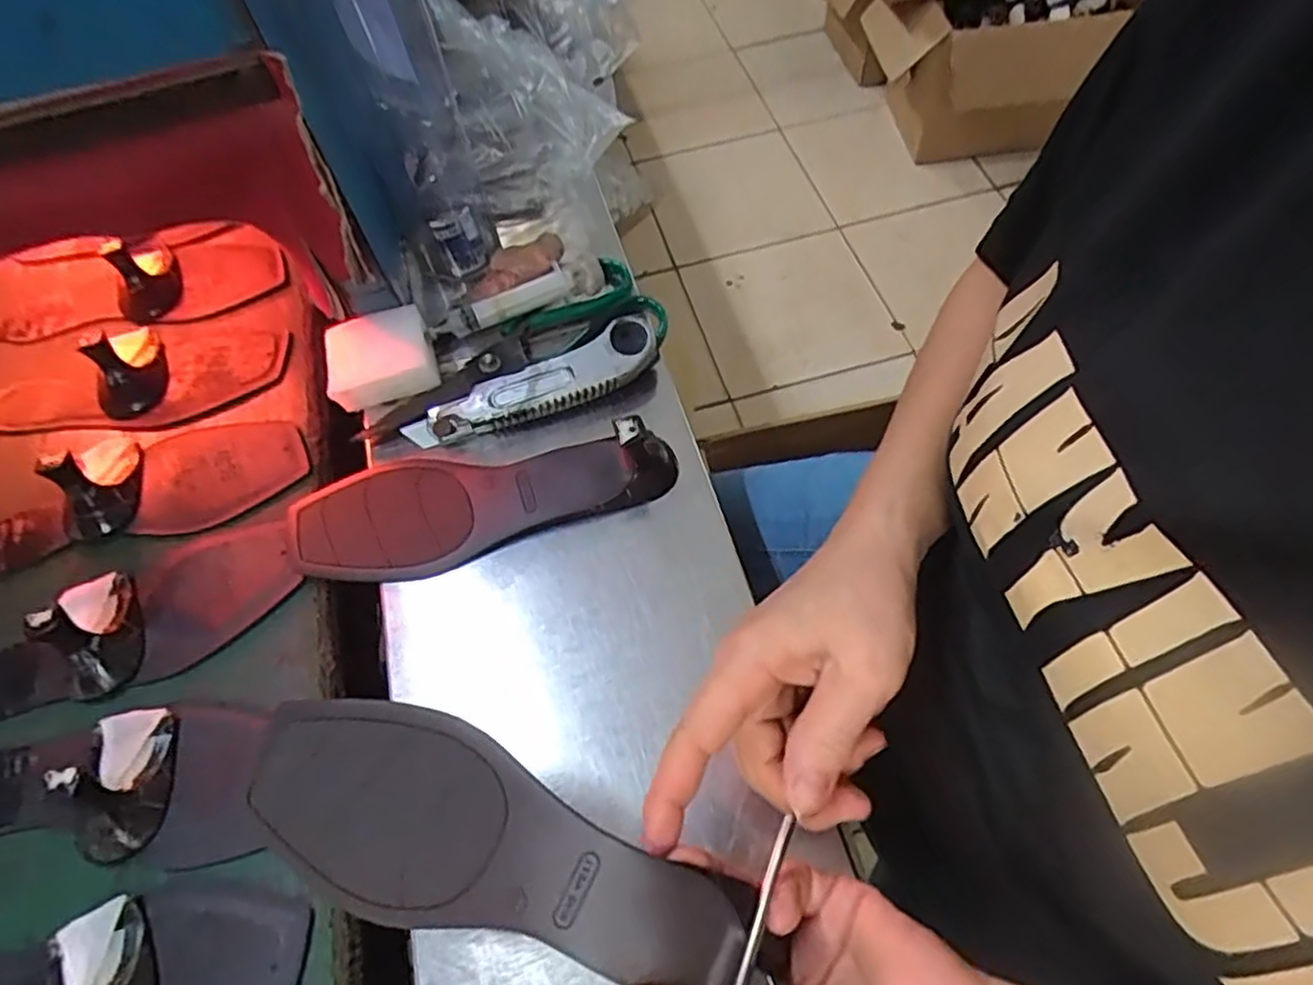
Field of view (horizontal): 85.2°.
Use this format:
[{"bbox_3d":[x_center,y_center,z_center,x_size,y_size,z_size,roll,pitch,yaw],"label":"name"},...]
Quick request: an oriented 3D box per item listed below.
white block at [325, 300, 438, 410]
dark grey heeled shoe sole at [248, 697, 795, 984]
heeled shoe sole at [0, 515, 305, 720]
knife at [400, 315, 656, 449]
[{"bbox_3d":[-0.176,-0.086,0.459,0.063,0.030,0.052,-17,60,-5],"label":"white block"},{"bbox_3d":[-0.057,0.135,0.268,0.214,0.041,0.068,17,63,11],"label":"dark grey heeled shoe sole"},{"bbox_3d":[-0.318,0.077,0.393,0.218,0.040,0.075,-29,62,-12],"label":"heeled shoe sole"},{"bbox_3d":[-0.077,-0.066,0.439,0.158,0.019,0.032,-22,61,-9],"label":"knife"}]

